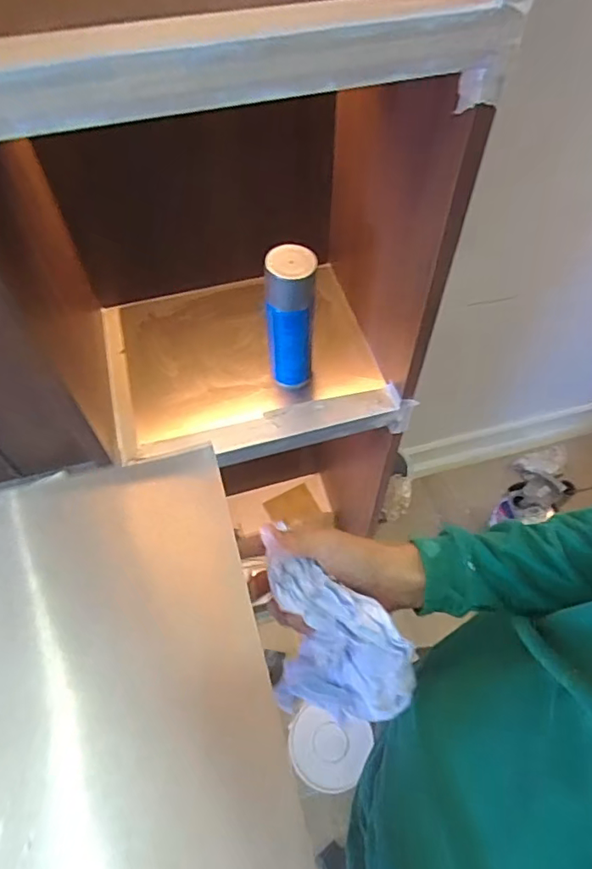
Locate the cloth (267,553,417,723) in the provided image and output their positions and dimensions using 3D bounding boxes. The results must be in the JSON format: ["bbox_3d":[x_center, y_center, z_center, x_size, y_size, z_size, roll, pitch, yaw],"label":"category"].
[{"bbox_3d":[0.036,0.170,0.421,0.111,0.139,0.036,4,26,14],"label":"cloth"}]

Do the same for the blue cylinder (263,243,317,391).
[{"bbox_3d":[-0.006,-0.151,0.712,0.065,0.205,0.059,-1,59,1],"label":"blue cylinder"}]

